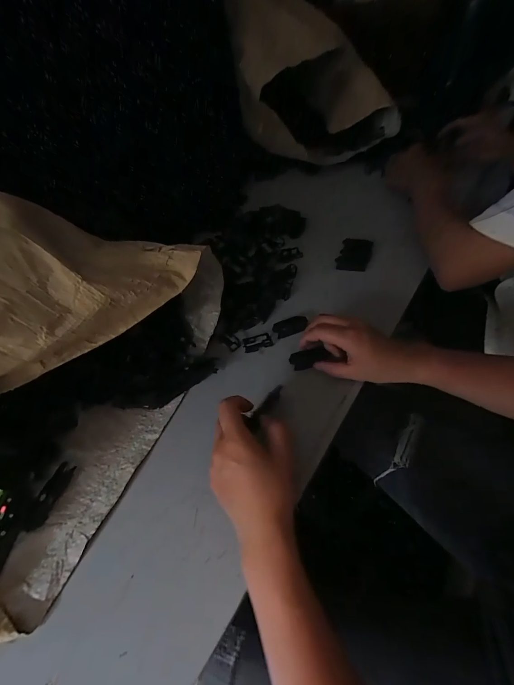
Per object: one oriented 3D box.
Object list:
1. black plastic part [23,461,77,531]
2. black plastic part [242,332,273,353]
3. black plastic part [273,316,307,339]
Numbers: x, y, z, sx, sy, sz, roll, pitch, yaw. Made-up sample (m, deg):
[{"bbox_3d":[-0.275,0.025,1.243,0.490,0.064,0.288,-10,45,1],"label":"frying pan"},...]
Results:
[{"bbox_3d":[-0.219,0.162,0.335,0.018,0.009,0.066,10,54,15],"label":"black plastic part"},{"bbox_3d":[0.000,-0.002,0.442,0.039,0.007,0.027,-16,55,-9],"label":"black plastic part"},{"bbox_3d":[0.047,-0.022,0.445,0.048,0.013,0.023,-15,51,-5],"label":"black plastic part"}]

